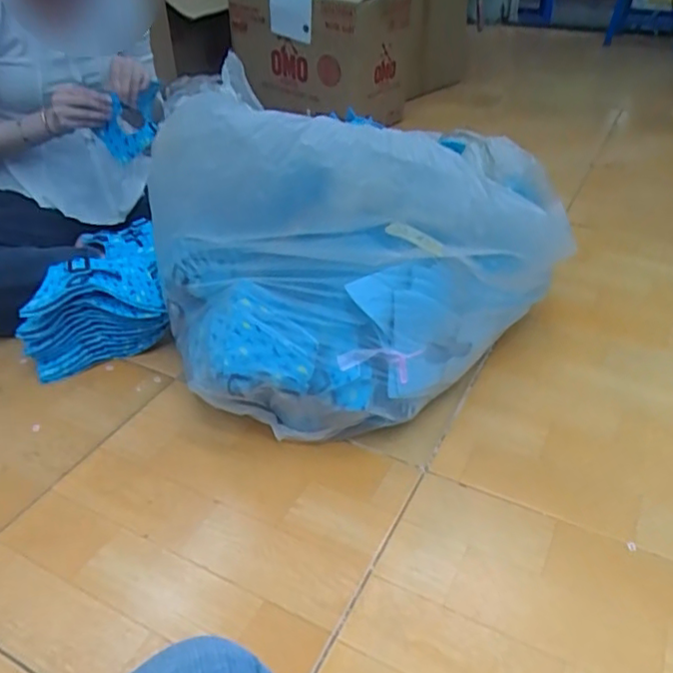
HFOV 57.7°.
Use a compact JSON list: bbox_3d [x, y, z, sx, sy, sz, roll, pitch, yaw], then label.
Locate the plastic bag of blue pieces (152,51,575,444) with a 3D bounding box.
[{"bbox_3d":[0.013,-0.123,0.811,0.458,0.341,0.350,-23,41,-27],"label":"plastic bag of blue pieces"}]

